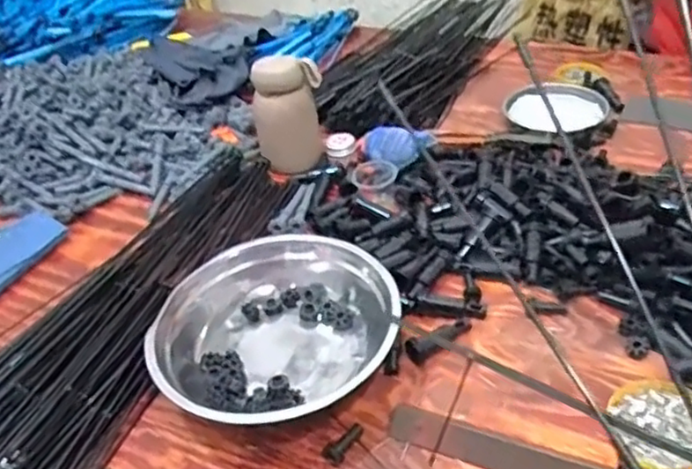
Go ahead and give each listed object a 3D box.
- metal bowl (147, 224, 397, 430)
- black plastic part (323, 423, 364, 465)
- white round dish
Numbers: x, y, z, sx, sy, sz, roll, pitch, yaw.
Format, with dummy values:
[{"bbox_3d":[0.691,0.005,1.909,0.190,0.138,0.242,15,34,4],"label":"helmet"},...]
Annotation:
[{"bbox_3d":[-0.063,0.089,0.607,0.213,0.075,0.203,-5,38,4],"label":"metal bowl"},{"bbox_3d":[-0.002,0.168,0.548,0.018,0.008,0.041,22,47,32],"label":"black plastic part"},{"bbox_3d":[0.286,-0.178,0.938,0.113,0.032,0.142,-25,41,-20],"label":"white round dish"}]

